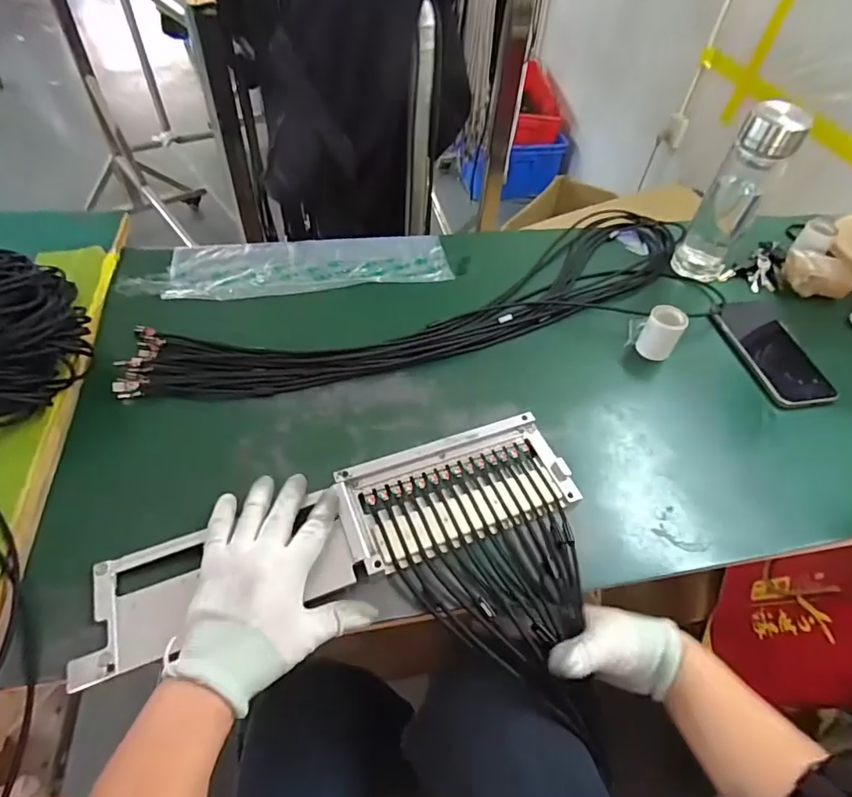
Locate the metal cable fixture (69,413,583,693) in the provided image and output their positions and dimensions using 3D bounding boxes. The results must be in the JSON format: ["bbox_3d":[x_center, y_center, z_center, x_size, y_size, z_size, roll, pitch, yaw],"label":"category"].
[{"bbox_3d":[-0.062,0.108,0.433,0.398,0.017,0.100,-17,55,-19],"label":"metal cable fixture"}]

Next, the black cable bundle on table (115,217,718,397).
[{"bbox_3d":[0.018,-0.123,0.636,0.700,0.031,0.191,-12,54,-13],"label":"black cable bundle on table"}]

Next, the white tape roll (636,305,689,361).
[{"bbox_3d":[0.269,-0.076,0.593,0.039,0.050,0.037,2,50,-3],"label":"white tape roll"}]

